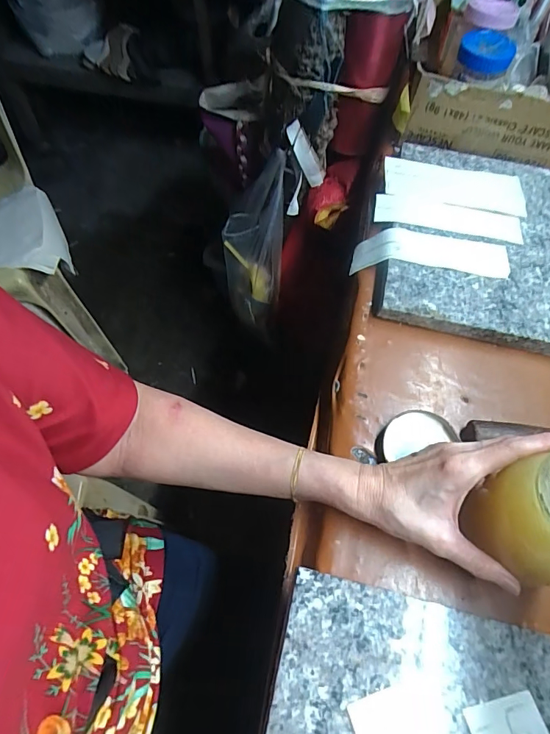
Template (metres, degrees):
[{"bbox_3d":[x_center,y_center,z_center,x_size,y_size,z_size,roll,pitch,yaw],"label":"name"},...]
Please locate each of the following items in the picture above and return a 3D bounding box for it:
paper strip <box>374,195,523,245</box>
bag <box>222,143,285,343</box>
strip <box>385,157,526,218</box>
[{"bbox_3d":[0.211,-0.181,0.511,0.174,0.008,0.049,12,60,4],"label":"paper strip"},{"bbox_3d":[-0.042,-0.205,0.808,0.111,0.349,0.131,1,60,-3],"label":"bag"},{"bbox_3d":[0.231,-0.234,0.542,0.175,0.008,0.087,6,58,0],"label":"strip"}]

